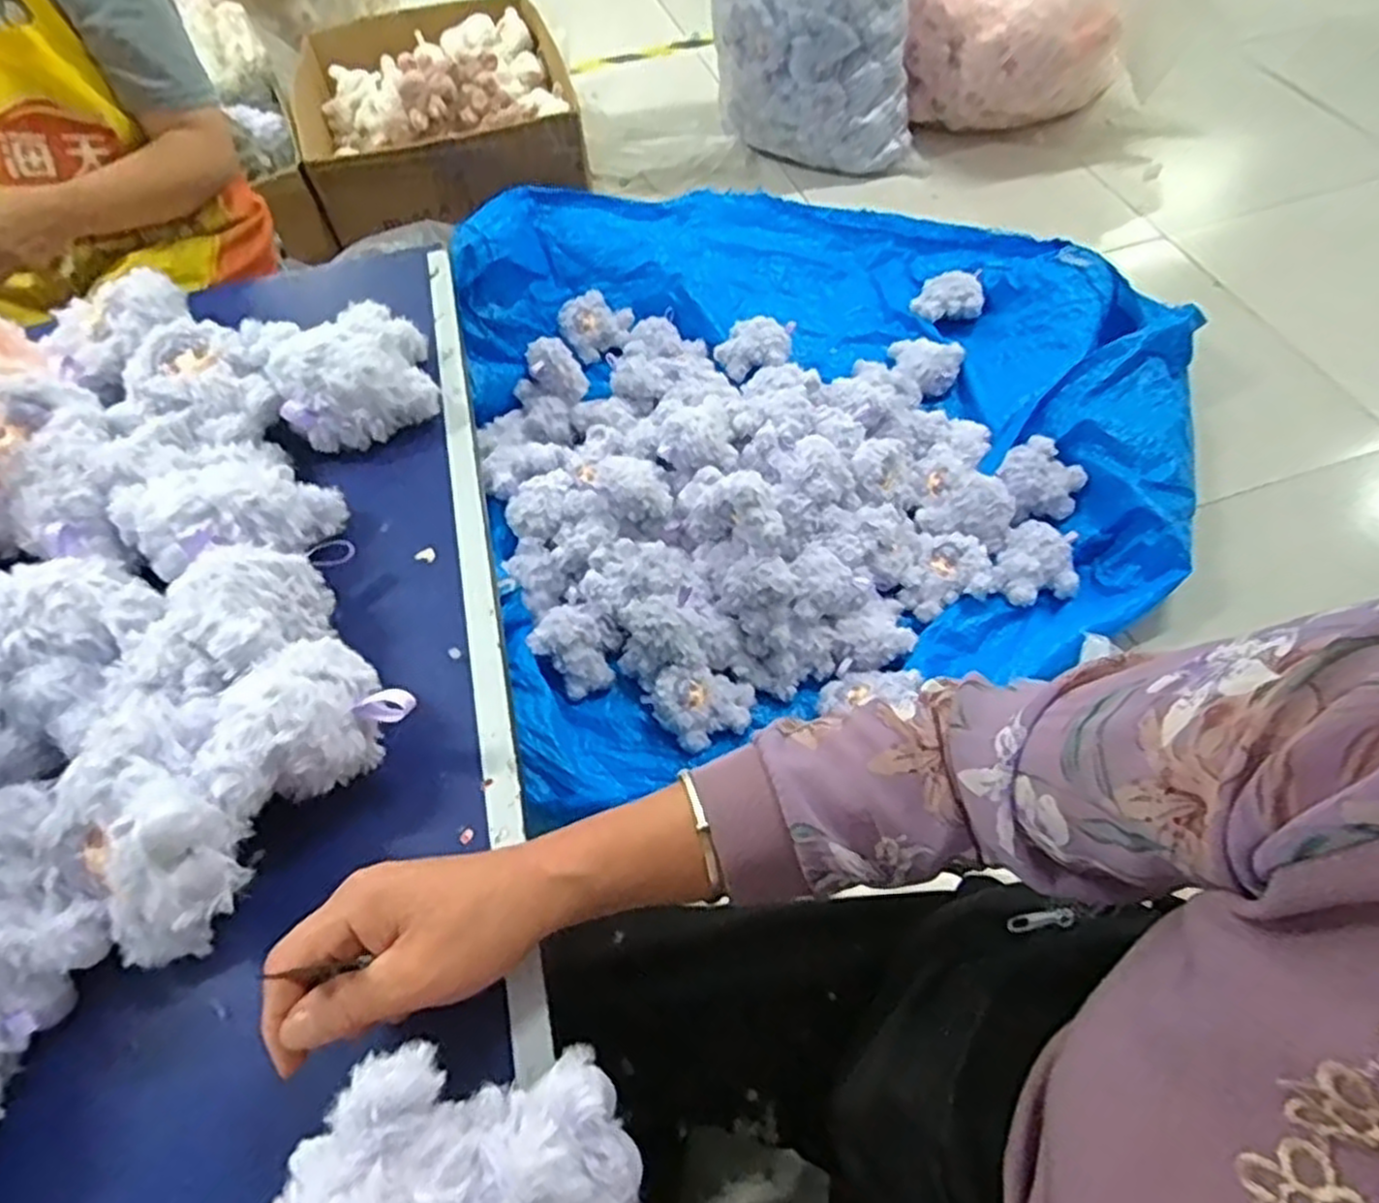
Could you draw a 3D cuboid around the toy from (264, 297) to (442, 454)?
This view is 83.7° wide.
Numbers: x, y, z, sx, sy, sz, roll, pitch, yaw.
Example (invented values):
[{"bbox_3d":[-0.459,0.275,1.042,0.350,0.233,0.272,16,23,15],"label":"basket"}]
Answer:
[{"bbox_3d":[-0.259,-0.183,0.593,0.108,0.054,0.123,-18,59,-8],"label":"toy"}]

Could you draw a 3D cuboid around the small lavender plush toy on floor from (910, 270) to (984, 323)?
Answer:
[{"bbox_3d":[0.474,-0.562,1.417,0.125,0.069,0.087,-1,58,3],"label":"small lavender plush toy on floor"}]

